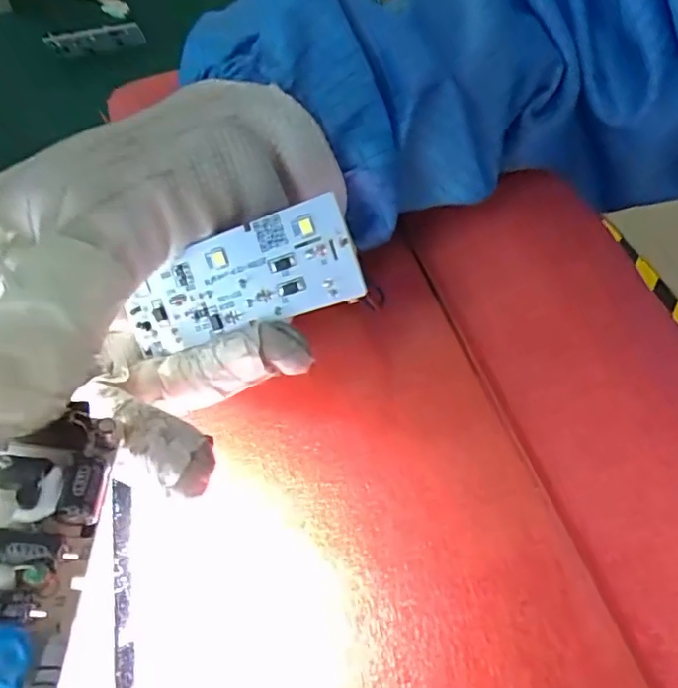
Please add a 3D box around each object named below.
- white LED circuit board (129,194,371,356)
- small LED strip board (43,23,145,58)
[{"bbox_3d":[-0.025,-0.016,0.139,0.061,0.023,0.004,-13,9,20],"label":"white LED circuit board"},{"bbox_3d":[-0.172,-0.214,0.399,0.067,0.017,0.007,-7,52,-2],"label":"small LED strip board"}]

